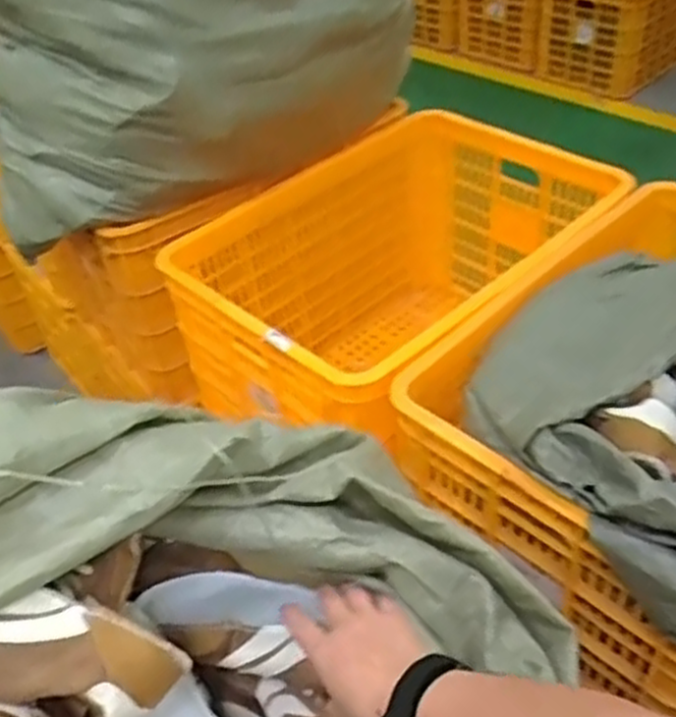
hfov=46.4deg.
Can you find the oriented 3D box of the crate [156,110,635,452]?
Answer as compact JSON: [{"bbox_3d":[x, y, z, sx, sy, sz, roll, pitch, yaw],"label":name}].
[{"bbox_3d":[0.111,-0.073,1.276,0.440,0.388,0.644,29,51,33],"label":"crate"}]

